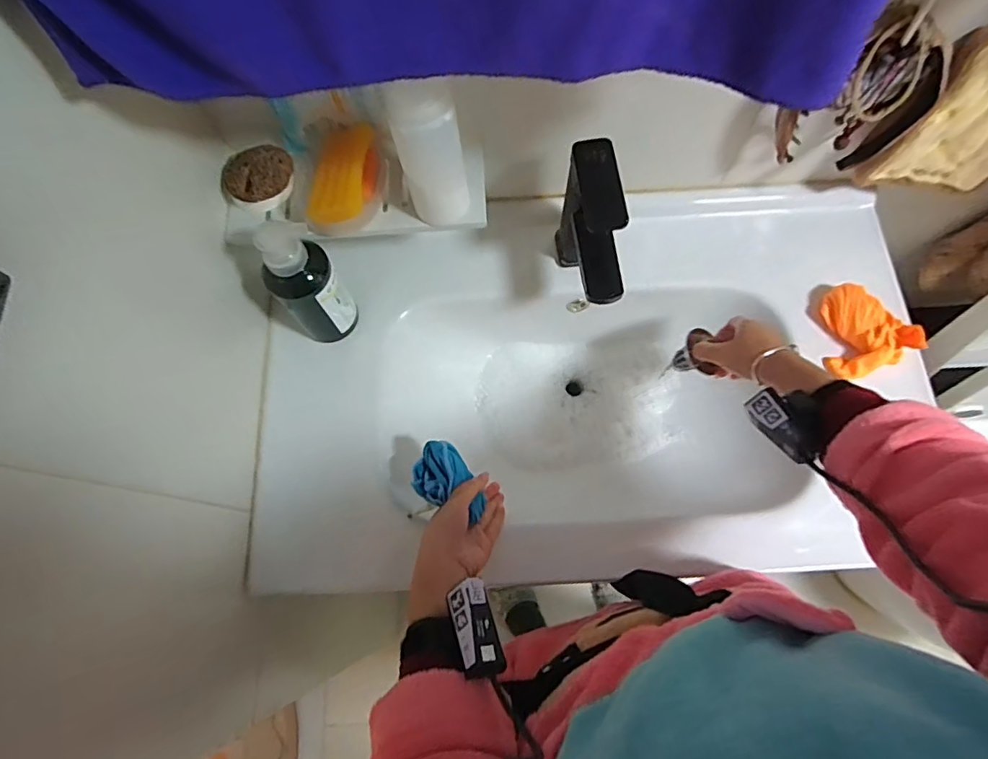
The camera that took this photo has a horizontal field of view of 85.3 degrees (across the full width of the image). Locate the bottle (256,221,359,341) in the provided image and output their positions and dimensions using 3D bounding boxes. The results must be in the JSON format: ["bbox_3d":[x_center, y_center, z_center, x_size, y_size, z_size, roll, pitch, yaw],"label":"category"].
[{"bbox_3d":[-0.198,-0.099,0.580,0.063,0.160,0.059,0,72,1],"label":"bottle"}]

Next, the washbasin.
[{"bbox_3d":[0.111,-0.013,0.703,0.785,0.174,0.393,-10,72,-2],"label":"washbasin"}]

